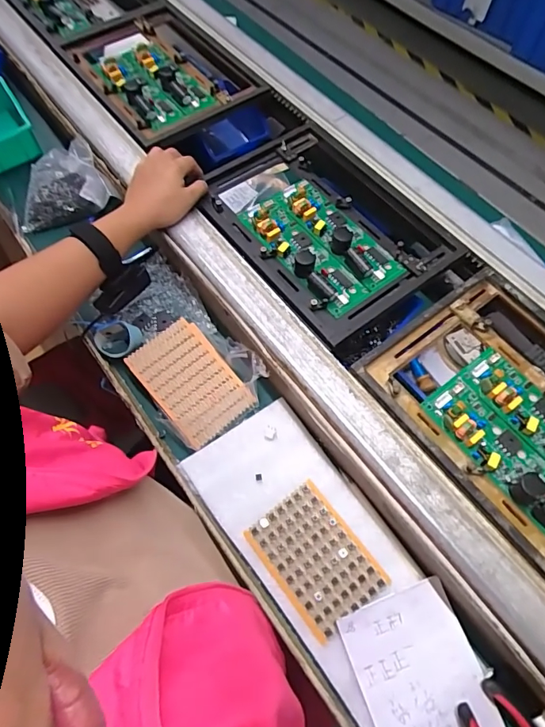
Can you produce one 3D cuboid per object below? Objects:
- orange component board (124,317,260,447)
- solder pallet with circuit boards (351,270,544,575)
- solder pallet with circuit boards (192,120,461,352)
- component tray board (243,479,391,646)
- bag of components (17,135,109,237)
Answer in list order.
[{"bbox_3d":[-0.093,0.018,0.518,0.088,0.017,0.136,-37,70,-17],"label":"orange component board"},{"bbox_3d":[0.260,0.052,0.450,0.217,0.031,0.295,-35,69,-16],"label":"solder pallet with circuit boards"},{"bbox_3d":[0.060,-0.184,0.575,0.230,0.039,0.308,-34,69,-16],"label":"solder pallet with circuit boards"},{"bbox_3d":[0.042,0.188,0.440,0.084,0.007,0.118,-34,69,-16],"label":"component tray board"},{"bbox_3d":[-0.295,-0.247,0.627,0.131,0.027,0.105,-18,86,8],"label":"bag of components"}]

